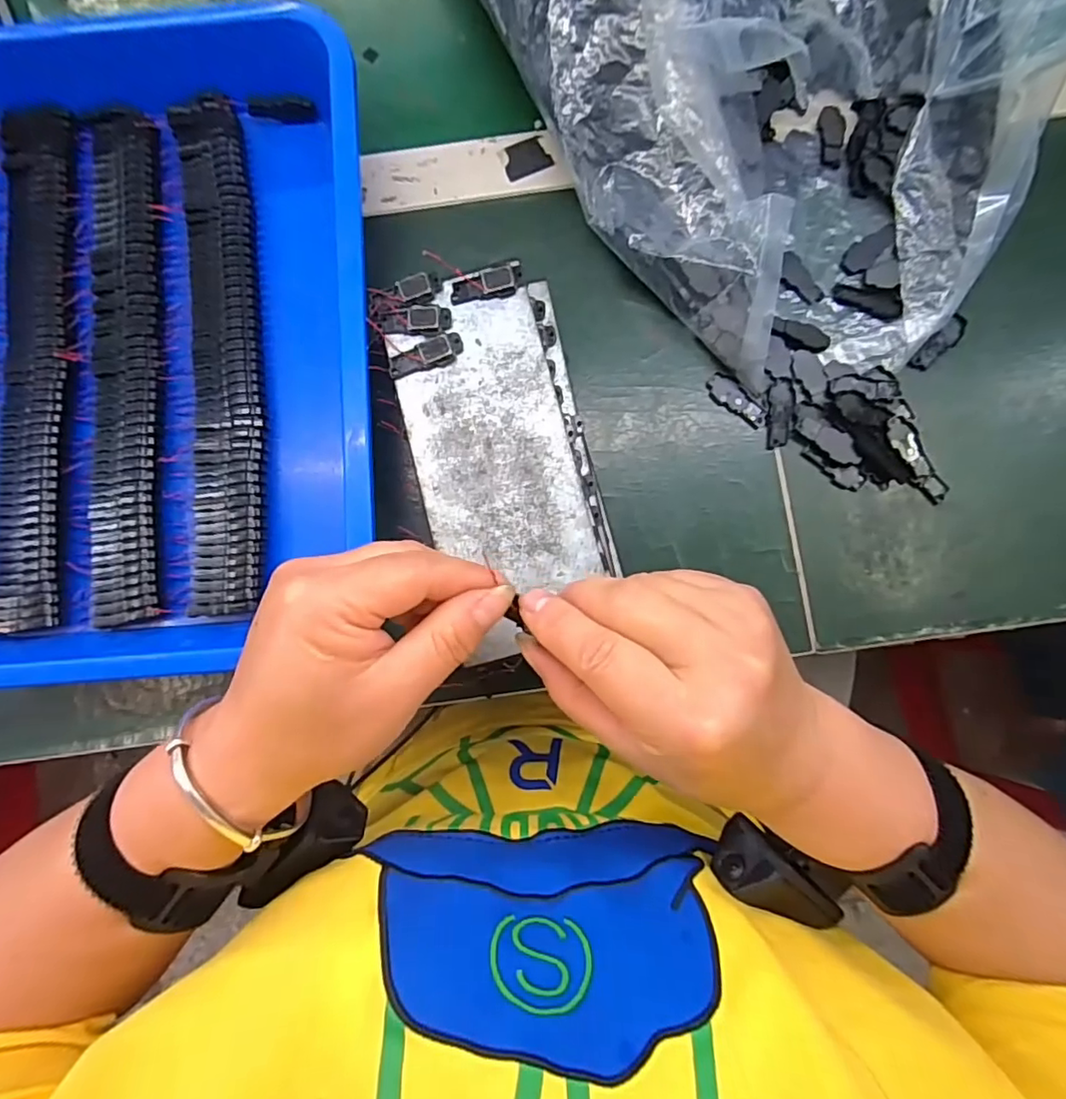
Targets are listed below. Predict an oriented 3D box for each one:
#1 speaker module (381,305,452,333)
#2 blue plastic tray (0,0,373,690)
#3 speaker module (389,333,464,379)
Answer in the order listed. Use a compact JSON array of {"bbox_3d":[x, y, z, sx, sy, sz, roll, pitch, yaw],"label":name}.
[{"bbox_3d":[-0.061,-0.121,0.297,0.036,0.004,0.015,0,84,1],"label":"speaker module"},{"bbox_3d":[-0.217,-0.118,0.318,0.261,0.049,0.371,-4,84,1],"label":"blue plastic tray"},{"bbox_3d":[-0.055,-0.100,0.295,0.040,0.004,0.014,-20,84,-1],"label":"speaker module"}]

